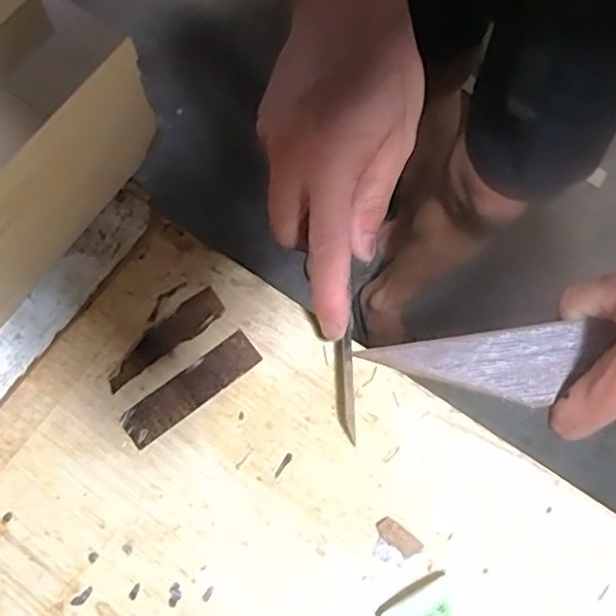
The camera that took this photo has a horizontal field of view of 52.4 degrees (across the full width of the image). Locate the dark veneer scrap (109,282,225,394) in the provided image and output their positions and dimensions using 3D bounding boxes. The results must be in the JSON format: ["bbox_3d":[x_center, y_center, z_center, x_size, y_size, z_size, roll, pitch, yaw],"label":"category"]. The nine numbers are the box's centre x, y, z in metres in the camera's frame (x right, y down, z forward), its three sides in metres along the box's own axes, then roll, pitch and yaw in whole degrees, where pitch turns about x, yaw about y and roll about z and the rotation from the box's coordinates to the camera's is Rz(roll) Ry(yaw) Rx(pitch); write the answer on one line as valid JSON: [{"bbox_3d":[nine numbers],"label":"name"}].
[{"bbox_3d":[-0.078,0.012,0.326,0.069,0.004,0.028,-38,75,-12],"label":"dark veneer scrap"}]

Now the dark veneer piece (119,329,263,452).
[{"bbox_3d":[-0.060,0.041,0.318,0.074,0.004,0.020,-36,75,-12],"label":"dark veneer piece"}]

